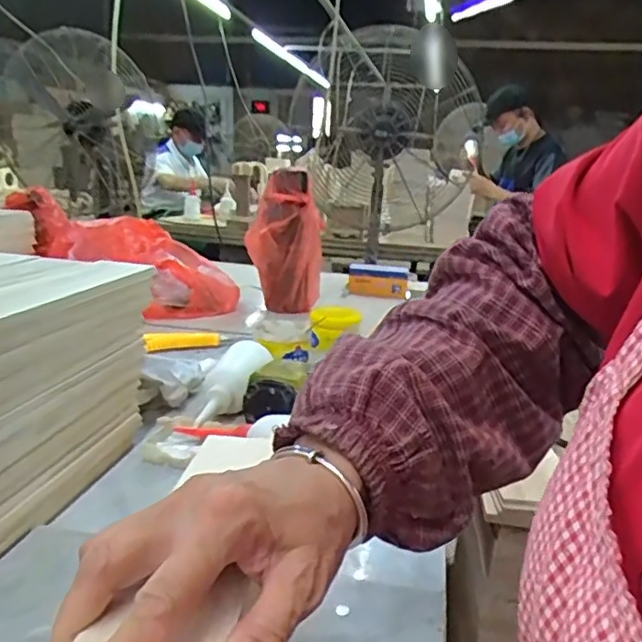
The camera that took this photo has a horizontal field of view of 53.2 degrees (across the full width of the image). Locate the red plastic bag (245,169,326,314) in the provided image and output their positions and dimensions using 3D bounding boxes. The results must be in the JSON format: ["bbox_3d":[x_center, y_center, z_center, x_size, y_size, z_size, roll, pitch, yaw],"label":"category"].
[{"bbox_3d":[-0.070,-0.145,1.186,0.135,0.238,0.092,-1,15,-12],"label":"red plastic bag"}]

